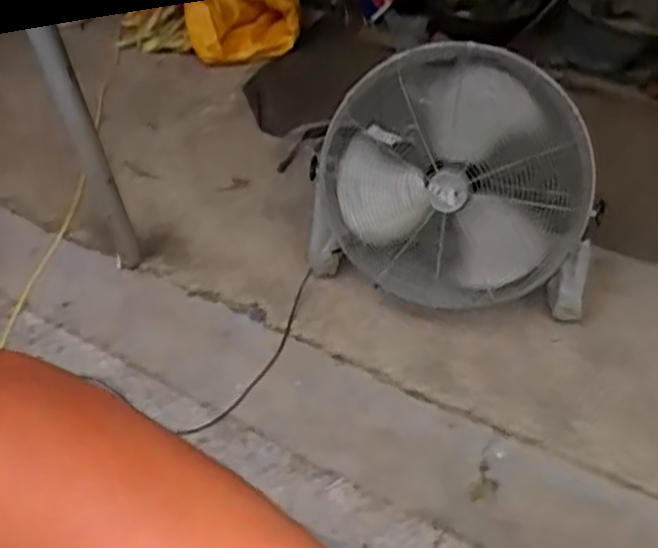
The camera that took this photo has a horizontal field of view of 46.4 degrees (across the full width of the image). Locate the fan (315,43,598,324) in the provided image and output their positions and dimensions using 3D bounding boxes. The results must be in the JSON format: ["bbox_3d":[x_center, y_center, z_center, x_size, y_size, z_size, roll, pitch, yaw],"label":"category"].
[{"bbox_3d":[0.265,-0.205,1.629,0.601,0.447,0.322,10,51,13],"label":"fan"}]

